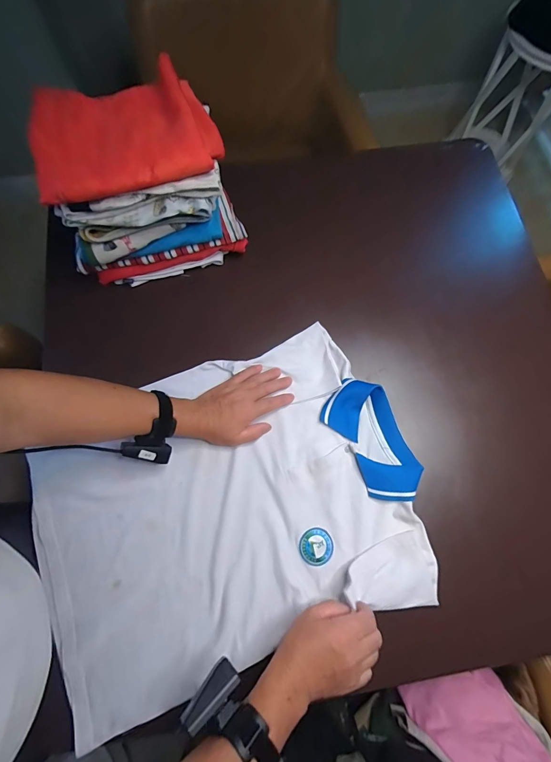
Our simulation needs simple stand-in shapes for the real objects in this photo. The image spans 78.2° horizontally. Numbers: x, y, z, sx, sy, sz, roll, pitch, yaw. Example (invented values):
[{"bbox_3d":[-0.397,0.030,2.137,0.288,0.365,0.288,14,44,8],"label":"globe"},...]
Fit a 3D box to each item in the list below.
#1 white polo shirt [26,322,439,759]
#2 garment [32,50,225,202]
[{"bbox_3d":[-0.071,0.188,0.537,0.577,0.022,0.445,-18,75,-6],"label":"white polo shirt"},{"bbox_3d":[-0.216,-0.362,0.486,0.251,0.056,0.170,-13,75,-4],"label":"garment"}]

